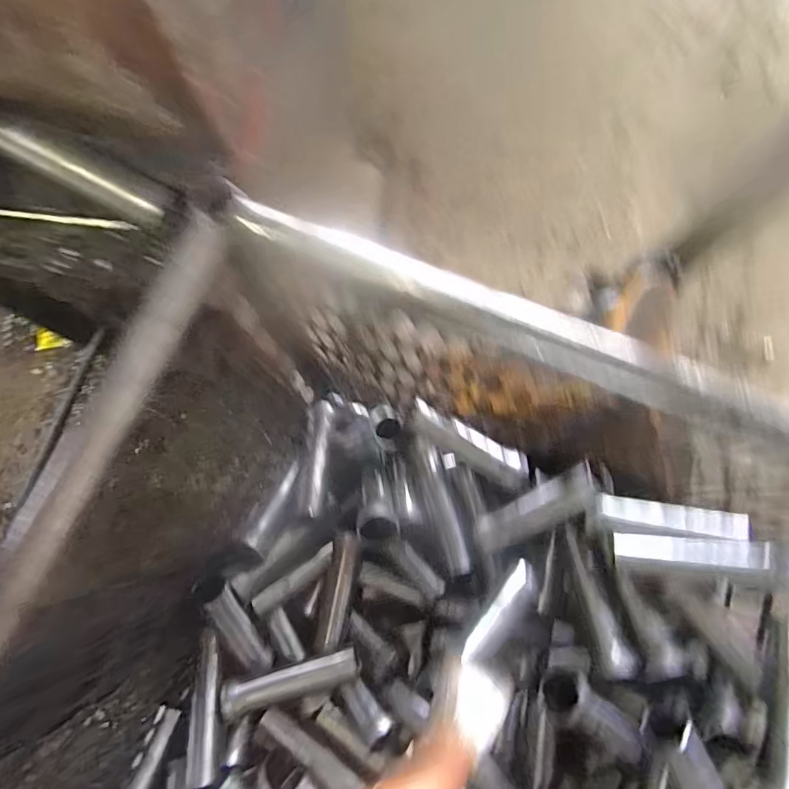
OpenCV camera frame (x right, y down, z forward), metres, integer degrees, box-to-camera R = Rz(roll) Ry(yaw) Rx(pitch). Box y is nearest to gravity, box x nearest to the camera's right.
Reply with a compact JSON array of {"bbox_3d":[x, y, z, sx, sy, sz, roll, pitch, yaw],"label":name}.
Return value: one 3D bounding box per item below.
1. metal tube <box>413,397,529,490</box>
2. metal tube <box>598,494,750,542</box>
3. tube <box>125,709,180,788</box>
[{"bbox_3d":[0.101,0.071,0.720,0.190,0.032,0.050,30,105,-12],"label":"metal tube"},{"bbox_3d":[0.344,0.156,0.626,0.168,0.028,0.038,5,76,16],"label":"metal tube"},{"bbox_3d":[-0.342,0.512,0.677,0.026,0.019,0.154,17,53,6],"label":"tube"}]

